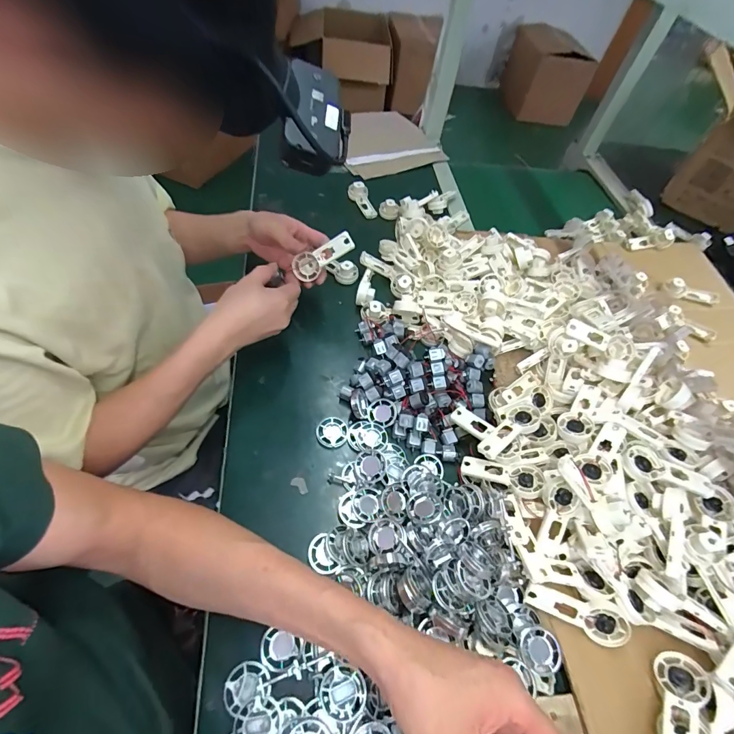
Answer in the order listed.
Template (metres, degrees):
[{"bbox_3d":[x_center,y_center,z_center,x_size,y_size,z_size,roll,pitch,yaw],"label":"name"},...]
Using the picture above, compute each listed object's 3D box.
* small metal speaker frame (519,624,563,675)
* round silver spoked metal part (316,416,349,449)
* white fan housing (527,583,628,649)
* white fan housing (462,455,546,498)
[{"bbox_3d":[0.170,0.279,0.381,0.037,0.006,0.037,-8,57,-14],"label":"small metal speaker frame"},{"bbox_3d":[-0.045,0.085,0.504,0.040,0.010,0.040,4,55,-6],"label":"round silver spoked metal part"},{"bbox_3d":[0.210,0.245,0.390,0.092,0.012,0.039,19,92,22],"label":"white fan housing"},{"bbox_3d":[0.162,0.128,0.465,0.092,0.013,0.039,9,52,18],"label":"white fan housing"}]

